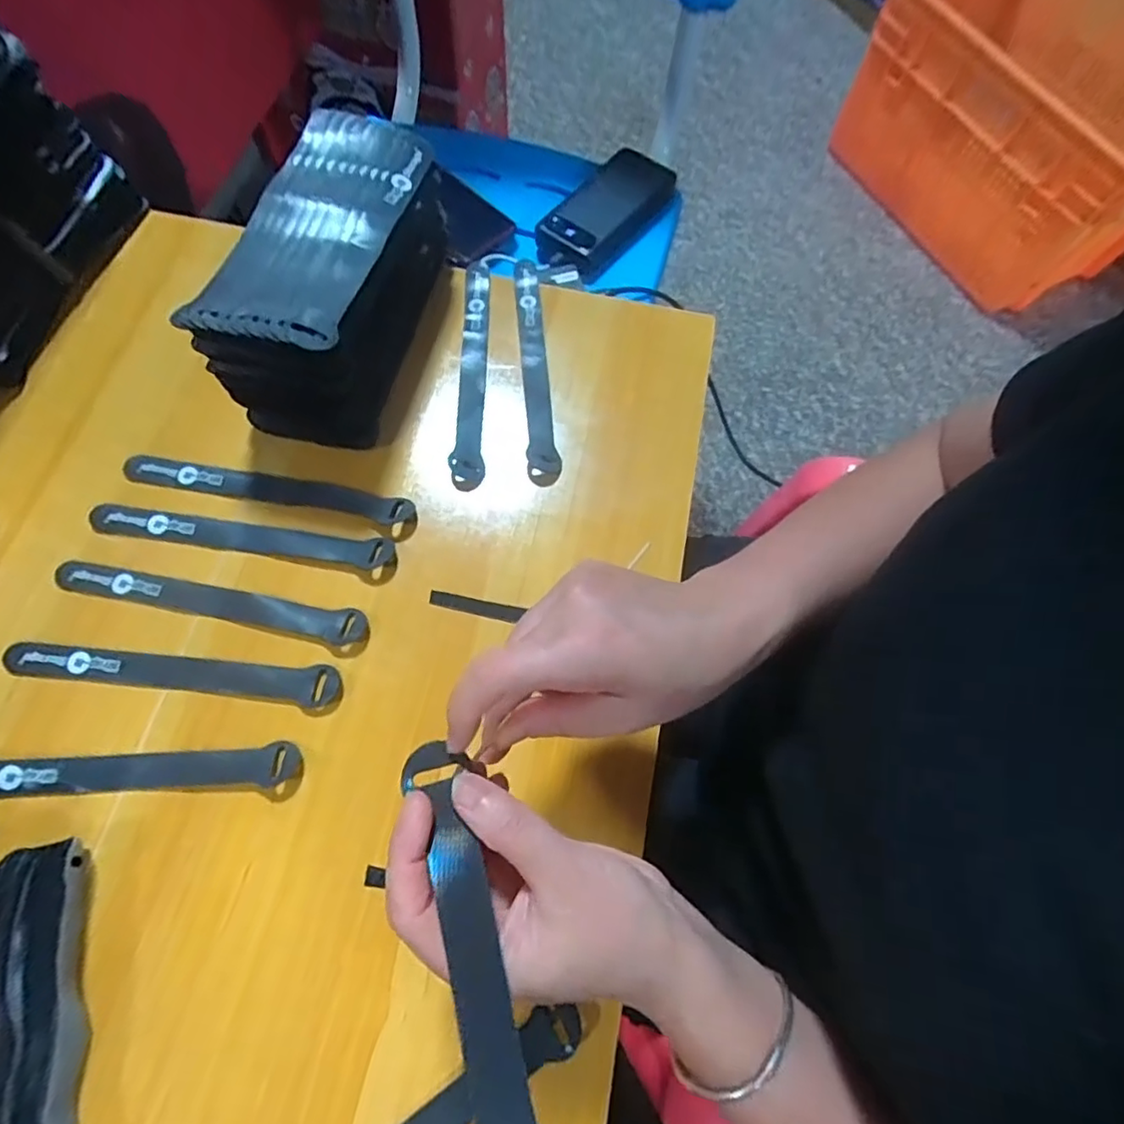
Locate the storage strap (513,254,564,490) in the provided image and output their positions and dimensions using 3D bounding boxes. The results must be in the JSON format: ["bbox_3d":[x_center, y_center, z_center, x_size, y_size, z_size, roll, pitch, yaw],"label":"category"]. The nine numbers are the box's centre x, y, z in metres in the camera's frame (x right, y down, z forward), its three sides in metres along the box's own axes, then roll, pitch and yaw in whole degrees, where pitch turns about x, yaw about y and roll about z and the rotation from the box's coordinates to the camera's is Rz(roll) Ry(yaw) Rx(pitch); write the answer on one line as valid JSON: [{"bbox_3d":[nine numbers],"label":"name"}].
[{"bbox_3d":[-0.021,-0.158,0.446,0.022,0.007,0.213,-5,68,-2],"label":"storage strap"}]

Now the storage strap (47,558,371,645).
[{"bbox_3d":[-0.228,0.025,0.383,0.206,0.004,0.022,9,69,4],"label":"storage strap"}]

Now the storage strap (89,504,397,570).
[{"bbox_3d":[-0.216,-0.018,0.399,0.205,0.004,0.022,8,69,3],"label":"storage strap"}]

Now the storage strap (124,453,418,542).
[{"bbox_3d":[-0.204,-0.051,0.411,0.209,0.006,0.028,13,69,5],"label":"storage strap"}]

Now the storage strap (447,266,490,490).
[{"bbox_3d":[-0.068,-0.149,0.442,0.021,0.009,0.206,-2,68,0],"label":"storage strap"}]

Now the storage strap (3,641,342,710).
[{"bbox_3d":[-0.239,0.068,0.361,0.204,0.004,0.024,4,68,2],"label":"storage strap"}]

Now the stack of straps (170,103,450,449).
[{"bbox_3d":[-0.156,-0.200,0.411,0.104,0.108,0.217,7,69,2],"label":"stack of straps"}]

